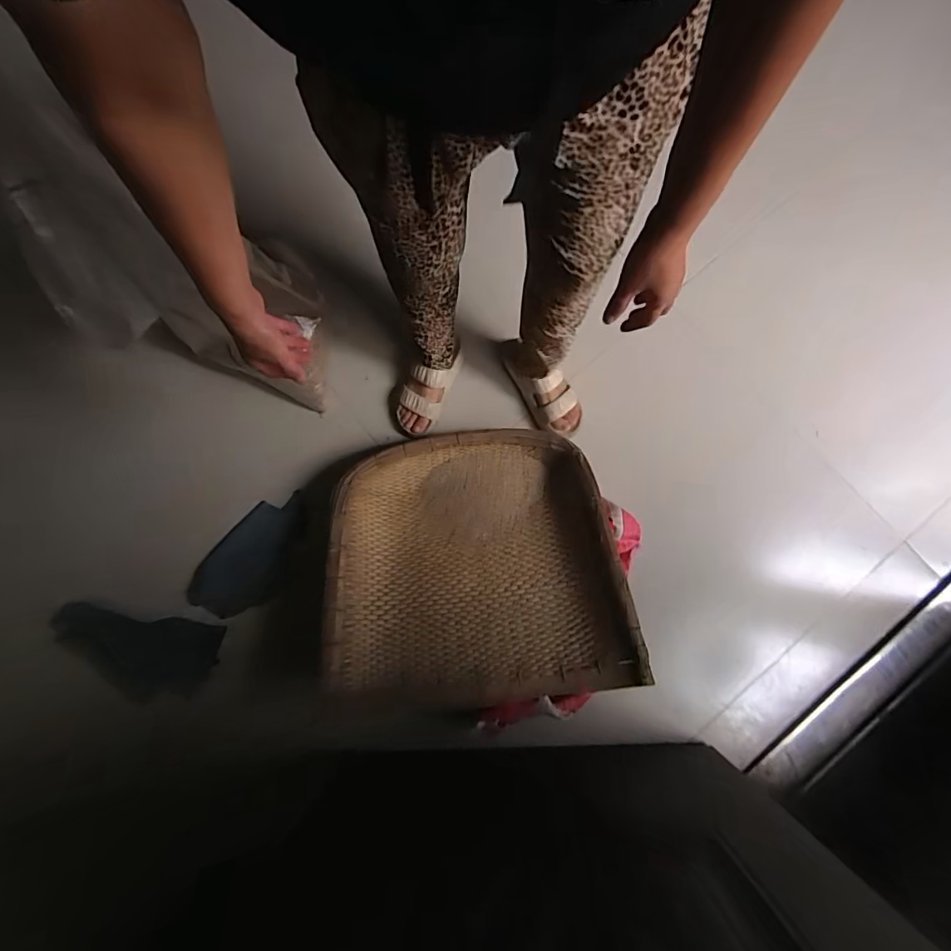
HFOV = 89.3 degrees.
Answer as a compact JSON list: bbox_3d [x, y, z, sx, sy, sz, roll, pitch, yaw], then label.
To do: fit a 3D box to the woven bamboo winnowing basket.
[{"bbox_3d":[-0.015,0.177,1.022,0.566,0.170,0.546,-8,76,-4],"label":"woven bamboo winnowing basket"}]

